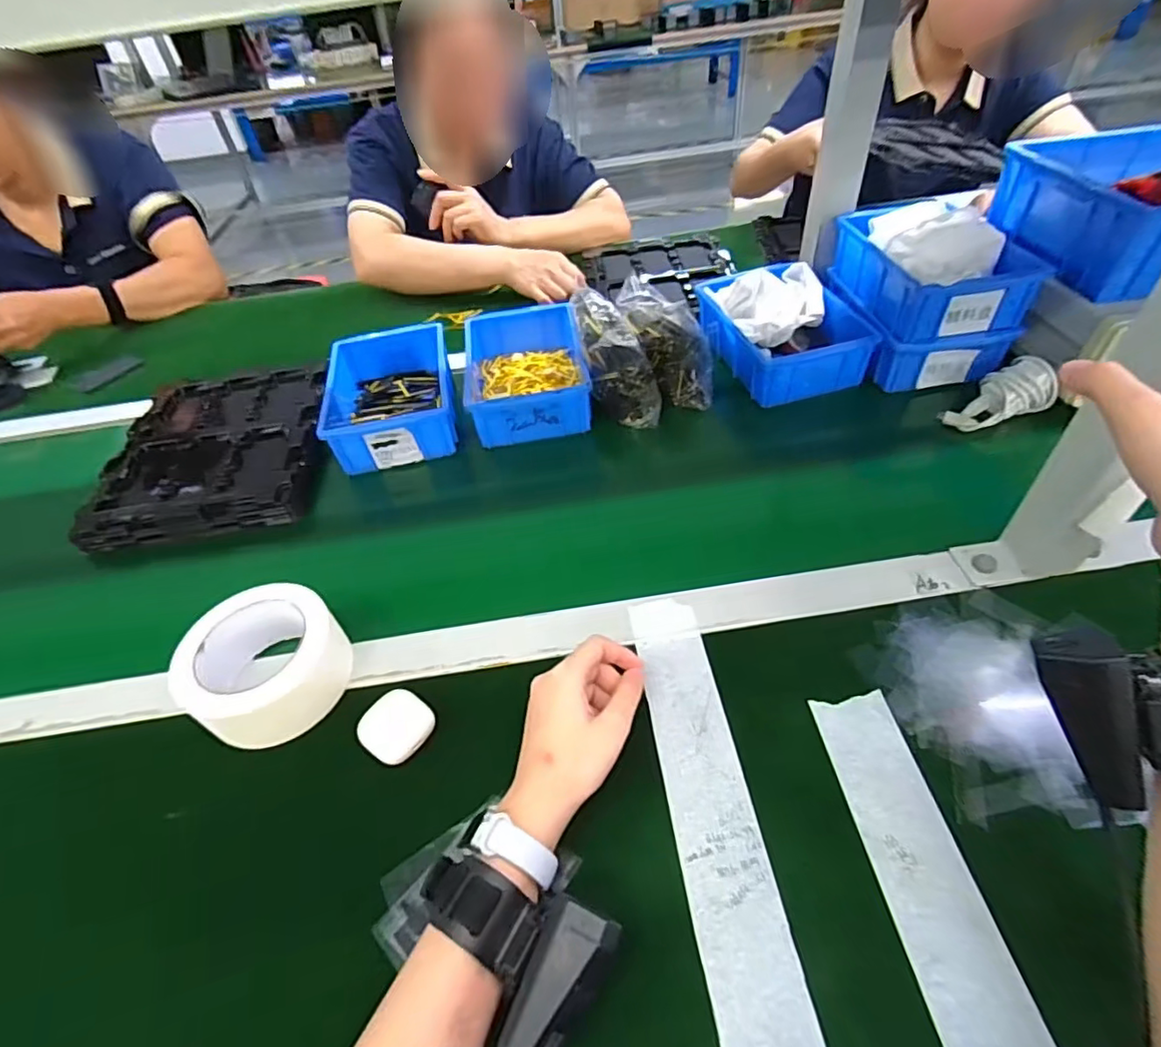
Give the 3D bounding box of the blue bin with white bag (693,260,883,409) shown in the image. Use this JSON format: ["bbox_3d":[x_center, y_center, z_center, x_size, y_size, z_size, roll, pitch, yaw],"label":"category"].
[{"bbox_3d":[0.240,-0.233,0.701,0.143,0.074,0.188,-13,46,-6],"label":"blue bin with white bag"}]

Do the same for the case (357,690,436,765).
[{"bbox_3d":[-0.131,0.145,0.419,0.041,0.022,0.046,27,55,28],"label":"case"}]

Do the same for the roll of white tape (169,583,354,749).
[{"bbox_3d":[-0.243,0.104,0.449,0.112,0.060,0.105,-3,46,3],"label":"roll of white tape"}]

